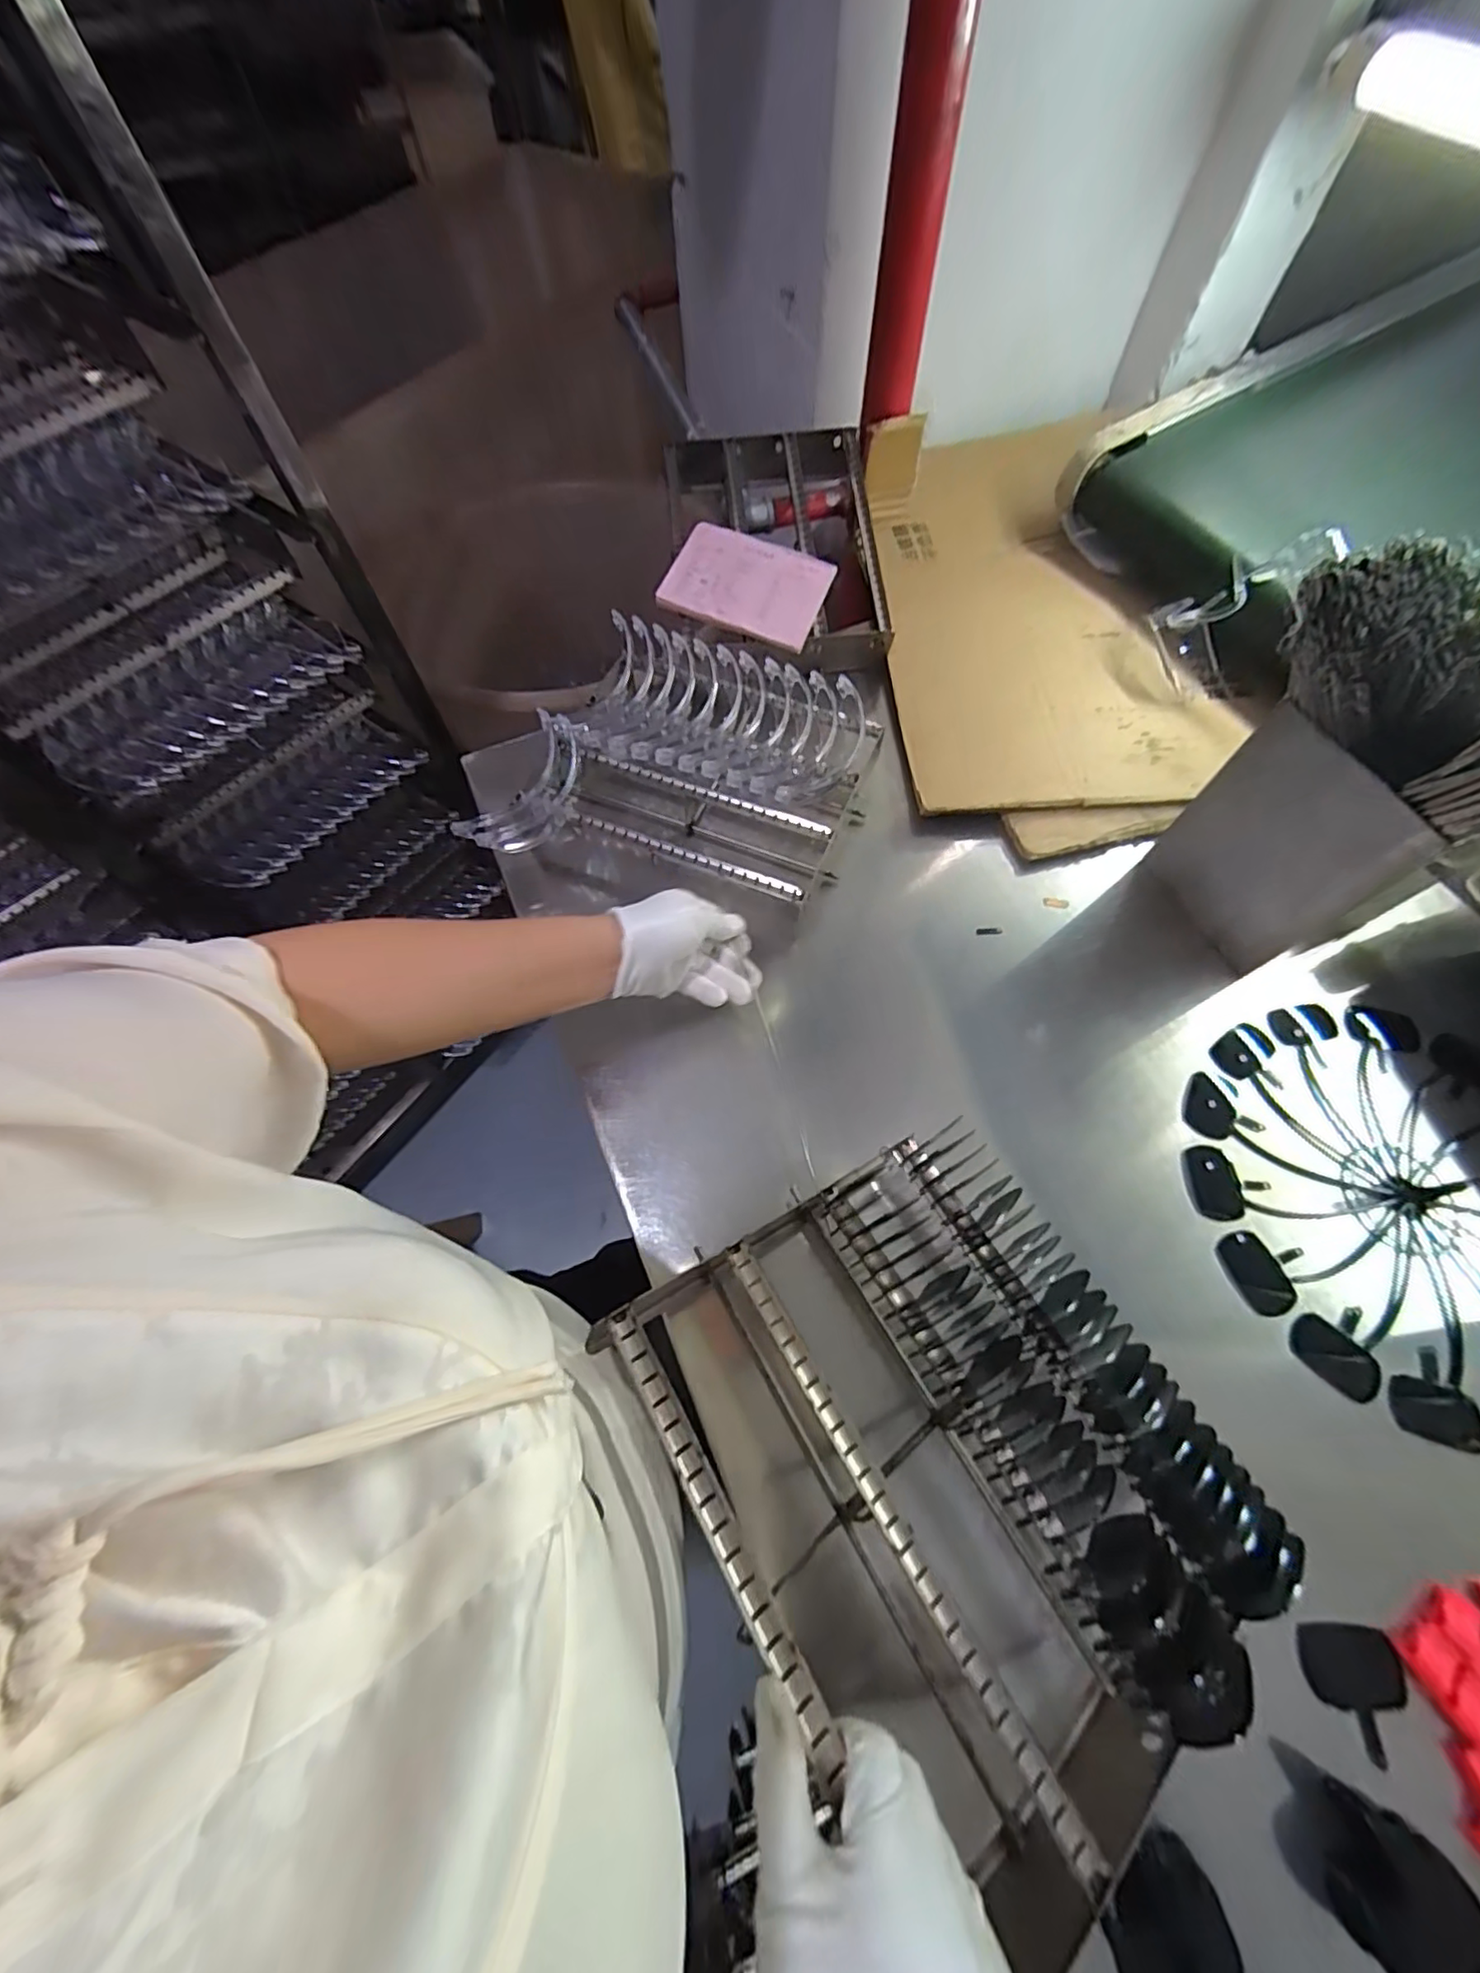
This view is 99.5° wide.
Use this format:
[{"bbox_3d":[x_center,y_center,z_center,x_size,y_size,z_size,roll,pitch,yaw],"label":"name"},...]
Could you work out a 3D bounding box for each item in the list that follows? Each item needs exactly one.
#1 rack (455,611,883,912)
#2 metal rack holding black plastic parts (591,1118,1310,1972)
[{"bbox_3d":[-0.046,-0.197,0.631,0.308,0.123,0.298,19,67,10],"label":"rack"},{"bbox_3d":[0.120,0.257,0.358,0.255,0.105,0.303,-32,68,-12],"label":"metal rack holding black plastic parts"}]

